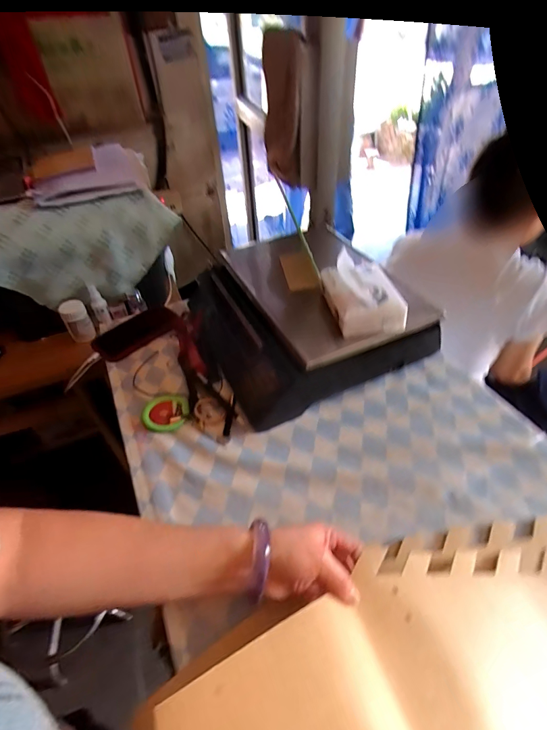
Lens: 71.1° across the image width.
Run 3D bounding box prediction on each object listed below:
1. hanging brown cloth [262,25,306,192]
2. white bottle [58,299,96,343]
[{"bbox_3d":[0.016,-0.460,0.711,0.072,0.235,0.052,-4,44,1],"label":"hanging brown cloth"},{"bbox_3d":[-0.455,-0.100,0.890,0.055,0.086,0.053,-30,49,-24],"label":"white bottle"}]

